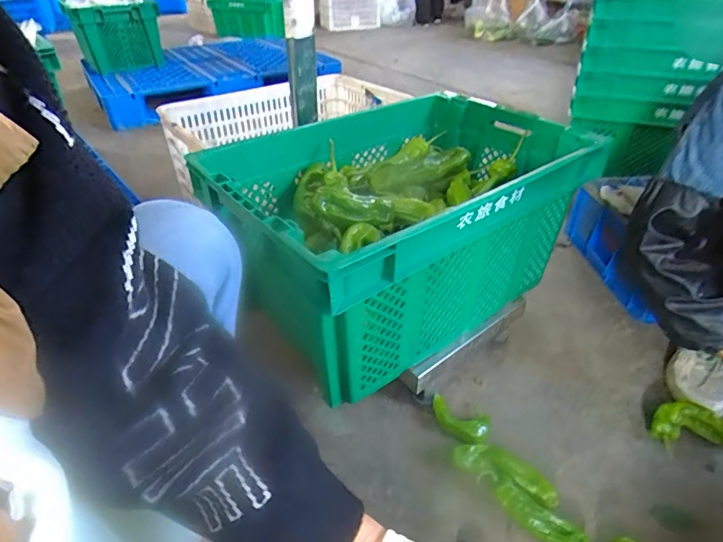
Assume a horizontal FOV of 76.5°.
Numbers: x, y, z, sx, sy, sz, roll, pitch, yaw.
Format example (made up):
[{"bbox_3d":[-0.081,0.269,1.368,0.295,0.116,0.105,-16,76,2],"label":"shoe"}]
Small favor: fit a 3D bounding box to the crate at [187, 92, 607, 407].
[{"bbox_3d":[0.071,-0.090,0.832,0.605,0.288,0.426,-25,42,-29],"label":"crate"}]

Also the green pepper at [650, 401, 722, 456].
[{"bbox_3d":[0.555,0.259,0.768,0.147,0.047,0.070,-2,36,-1],"label":"green pepper"}]

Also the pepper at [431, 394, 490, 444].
[{"bbox_3d":[0.163,0.256,0.774,0.102,0.033,0.059,14,38,20],"label":"pepper"}]

